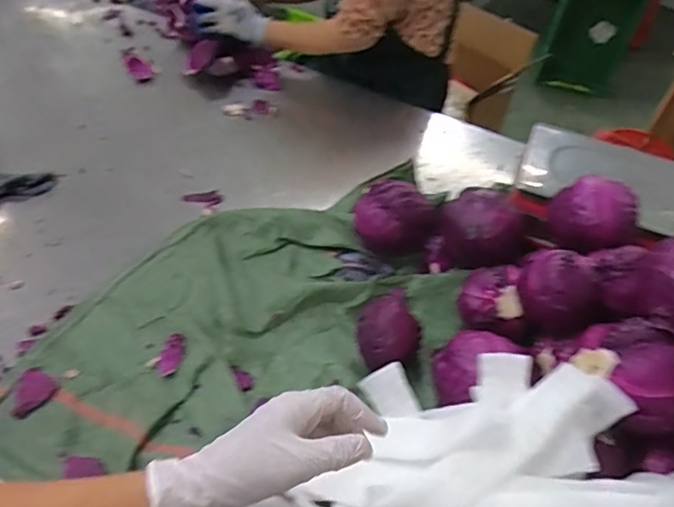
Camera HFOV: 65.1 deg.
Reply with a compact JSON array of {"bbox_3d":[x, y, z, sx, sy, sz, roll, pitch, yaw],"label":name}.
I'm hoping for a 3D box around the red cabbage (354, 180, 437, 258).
[{"bbox_3d":[0.089,-0.056,0.873,0.109,0.119,0.107,-17,50,-21],"label":"red cabbage"}]

